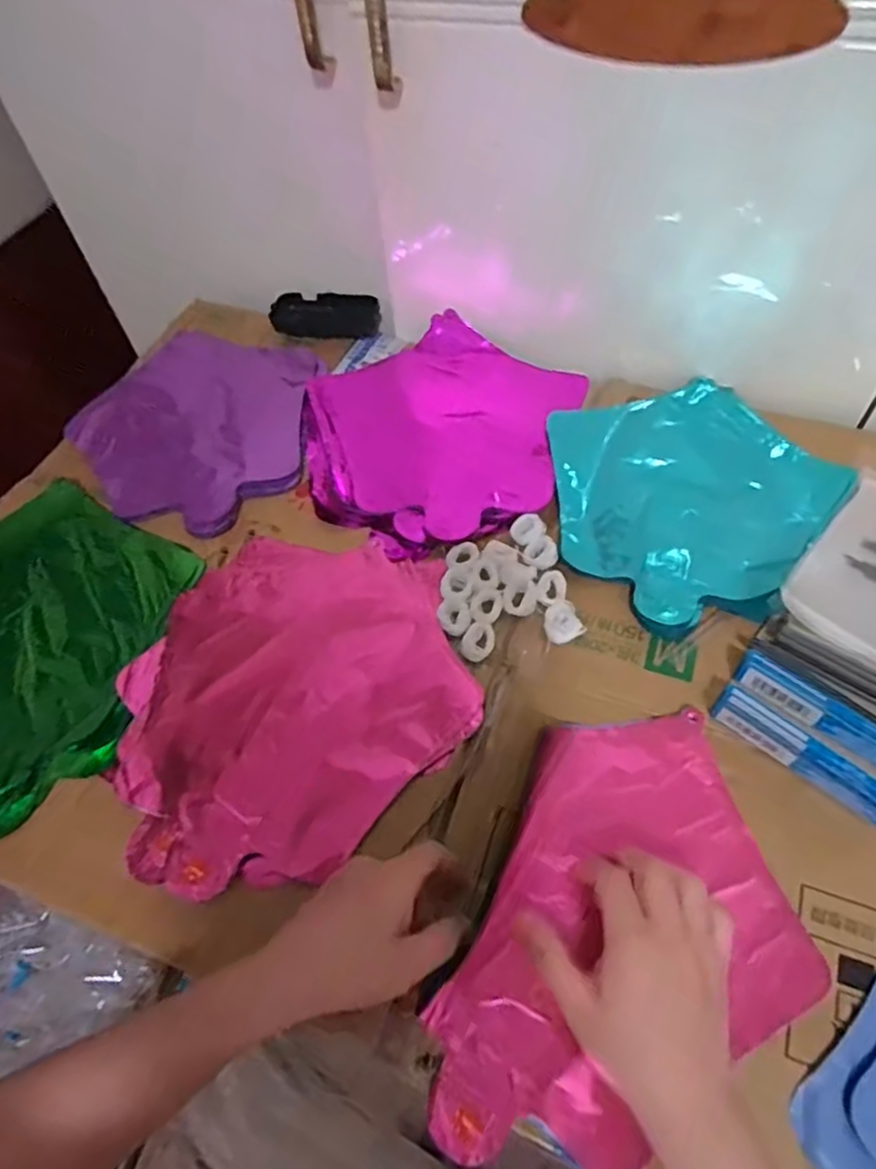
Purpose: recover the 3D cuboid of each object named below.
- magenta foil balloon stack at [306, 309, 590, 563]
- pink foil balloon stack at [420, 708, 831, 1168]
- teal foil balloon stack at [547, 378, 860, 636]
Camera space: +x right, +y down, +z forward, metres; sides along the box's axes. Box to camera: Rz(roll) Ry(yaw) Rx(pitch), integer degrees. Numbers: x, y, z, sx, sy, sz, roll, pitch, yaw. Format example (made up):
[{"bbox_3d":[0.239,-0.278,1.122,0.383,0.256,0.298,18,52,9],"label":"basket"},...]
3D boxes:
[{"bbox_3d":[-0.002,-0.136,0.605,0.243,0.027,0.236,-38,63,-20],"label":"magenta foil balloon stack"},{"bbox_3d":[0.115,0.204,0.389,0.176,0.019,0.260,23,61,16],"label":"pink foil balloon stack"},{"bbox_3d":[0.195,-0.078,0.546,0.223,0.019,0.213,-40,64,-20],"label":"teal foil balloon stack"}]

